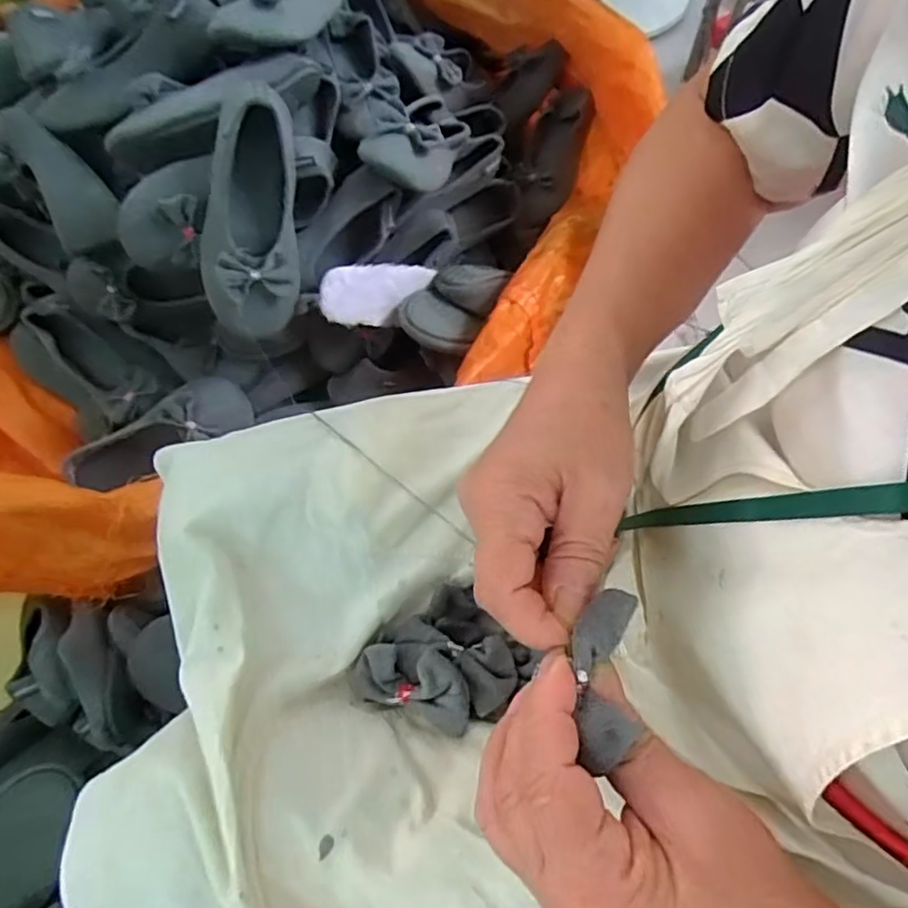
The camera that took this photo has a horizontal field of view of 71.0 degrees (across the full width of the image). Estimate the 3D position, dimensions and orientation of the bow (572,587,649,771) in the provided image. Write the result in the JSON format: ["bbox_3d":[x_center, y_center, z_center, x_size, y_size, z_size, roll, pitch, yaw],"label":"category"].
[{"bbox_3d":[0.056,0.081,0.235,0.024,0.010,0.063,5,66,2],"label":"bow"}]

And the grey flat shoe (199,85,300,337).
[{"bbox_3d":[-0.201,-0.243,0.647,0.080,0.077,0.237,4,92,2],"label":"grey flat shoe"}]

